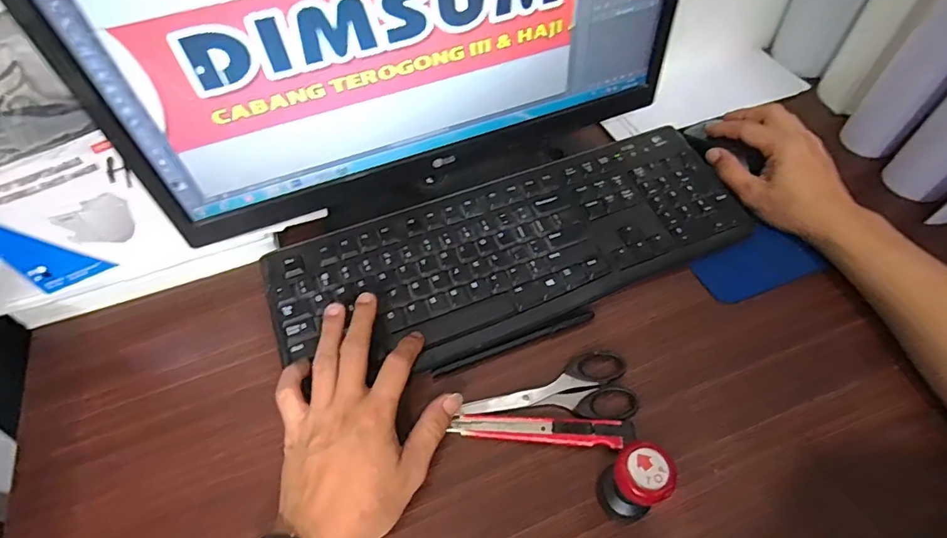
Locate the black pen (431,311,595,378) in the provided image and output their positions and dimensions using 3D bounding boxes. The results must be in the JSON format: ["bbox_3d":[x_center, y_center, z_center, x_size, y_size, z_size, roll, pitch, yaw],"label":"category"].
[{"bbox_3d":[0.036,0.063,0.422,0.148,0.007,0.007,-19,64,-11],"label":"black pen"}]

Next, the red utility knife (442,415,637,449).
[{"bbox_3d":[0.054,0.122,0.375,0.132,0.015,0.019,3,62,1],"label":"red utility knife"}]

